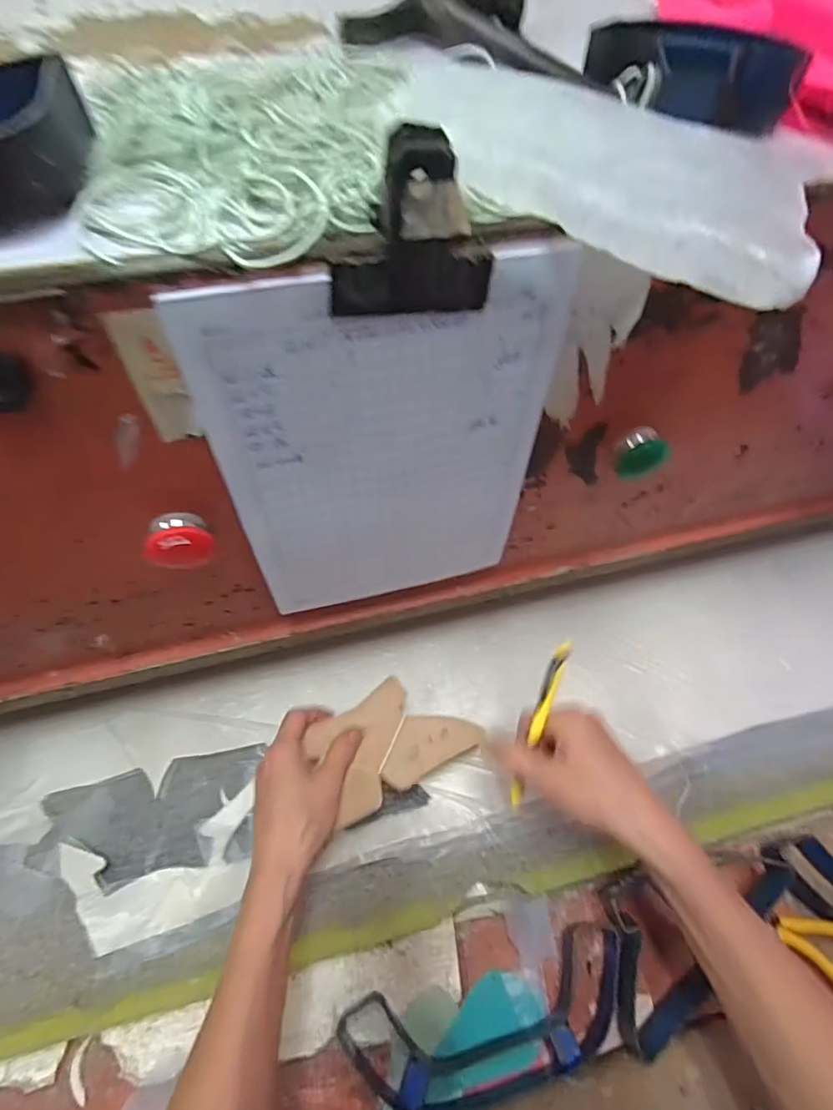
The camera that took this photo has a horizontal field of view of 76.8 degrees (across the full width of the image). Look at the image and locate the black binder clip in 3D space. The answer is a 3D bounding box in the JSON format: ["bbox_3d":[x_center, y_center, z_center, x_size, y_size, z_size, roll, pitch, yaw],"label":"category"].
[{"bbox_3d":[-0.004,-0.140,0.225,0.071,0.062,0.027,-12,59,-9],"label":"black binder clip"}]

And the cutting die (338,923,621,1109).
[{"bbox_3d":[0.062,0.372,0.416,0.233,0.031,0.083,-11,61,-8],"label":"cutting die"}]

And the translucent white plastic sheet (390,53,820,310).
[{"bbox_3d":[0.088,-0.185,0.242,0.207,0.023,0.104,38,66,18],"label":"translucent white plastic sheet"}]

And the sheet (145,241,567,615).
[{"bbox_3d":[-0.015,-0.047,0.338,0.189,0.265,0.008,-12,56,-9],"label":"sheet"}]

